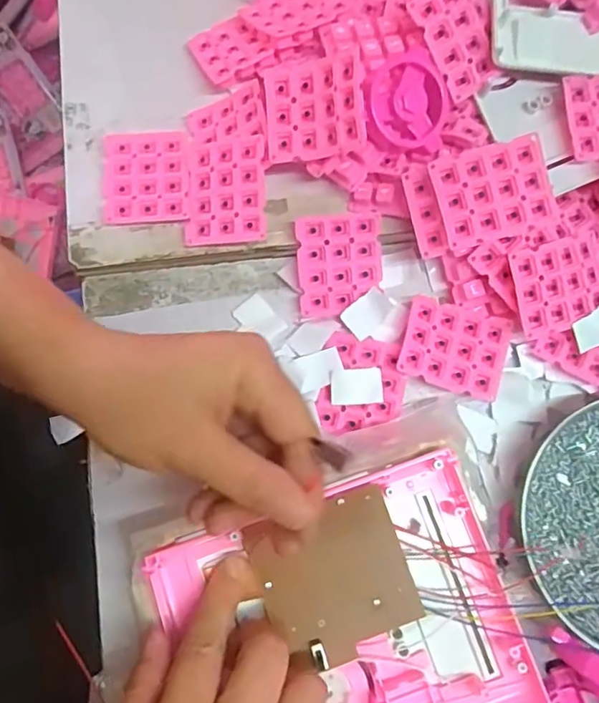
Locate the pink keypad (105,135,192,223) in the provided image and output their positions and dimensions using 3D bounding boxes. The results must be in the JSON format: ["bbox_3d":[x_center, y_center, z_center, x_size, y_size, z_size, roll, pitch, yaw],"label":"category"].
[{"bbox_3d":[-0.093,-0.105,0.341,0.051,0.007,0.057,-3,79,-1],"label":"pink keypad"}]

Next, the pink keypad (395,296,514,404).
[{"bbox_3d":[0.091,-0.003,0.329,0.060,0.004,0.049,19,79,4],"label":"pink keypad"}]

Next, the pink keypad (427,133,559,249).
[{"bbox_3d":[0.105,-0.086,0.305,0.059,0.005,0.048,-13,90,6],"label":"pink keypad"}]

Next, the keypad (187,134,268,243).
[{"bbox_3d":[-0.044,-0.094,0.330,0.048,0.007,0.062,-1,88,18],"label":"keypad"}]

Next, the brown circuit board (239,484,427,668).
[{"bbox_3d":[0.017,0.112,0.280,0.072,0.005,0.069,-20,79,-4],"label":"brown circuit board"}]

